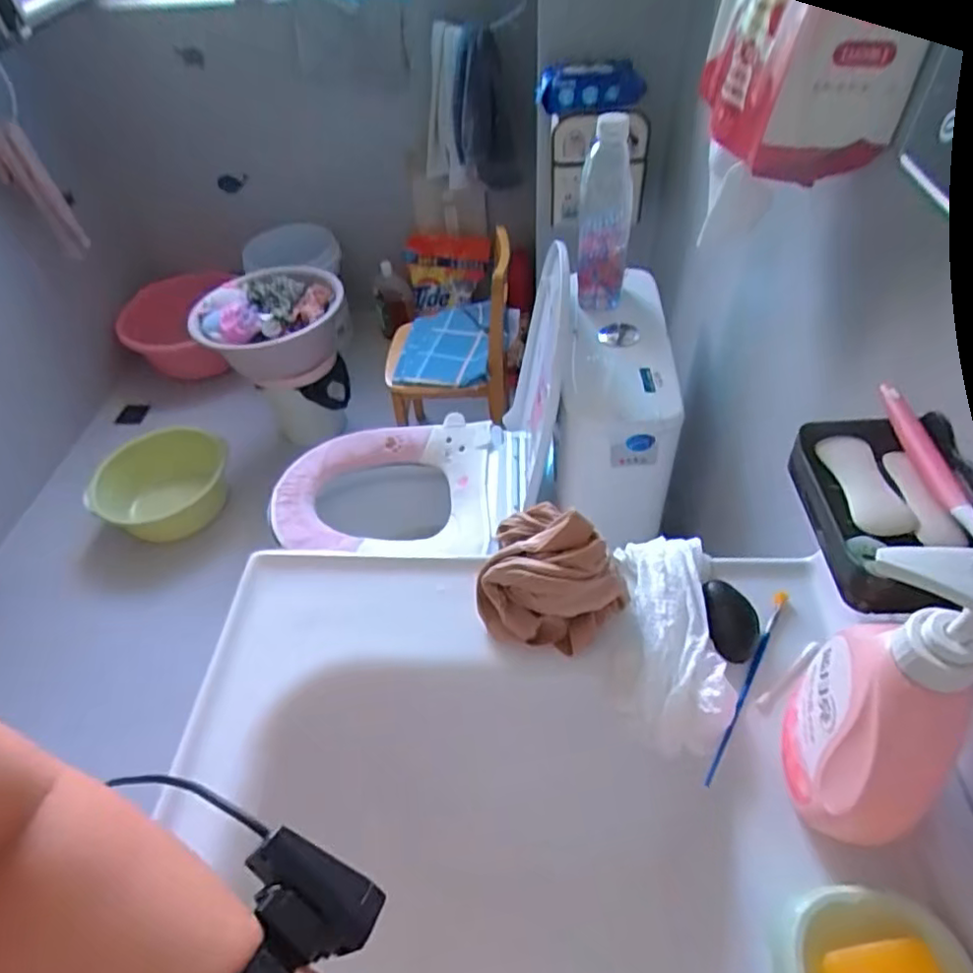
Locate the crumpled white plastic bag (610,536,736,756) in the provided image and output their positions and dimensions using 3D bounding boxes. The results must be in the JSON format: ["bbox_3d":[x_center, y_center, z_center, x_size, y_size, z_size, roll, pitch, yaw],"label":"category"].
[{"bbox_3d":[0.132,0.103,0.459,0.078,0.036,0.174,2,48,6],"label":"crumpled white plastic bag"}]

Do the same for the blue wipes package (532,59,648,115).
[{"bbox_3d":[0.178,-0.694,1.063,0.182,0.077,0.062,-6,48,-1],"label":"blue wipes package"}]

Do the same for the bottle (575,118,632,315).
[{"bbox_3d":[0.163,-0.373,0.842,0.071,0.241,0.078,5,49,9],"label":"bottle"}]

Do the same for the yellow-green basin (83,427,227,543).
[{"bbox_3d":[-0.908,0.002,1.718,0.344,0.166,0.286,-5,48,1],"label":"yellow-green basin"}]

